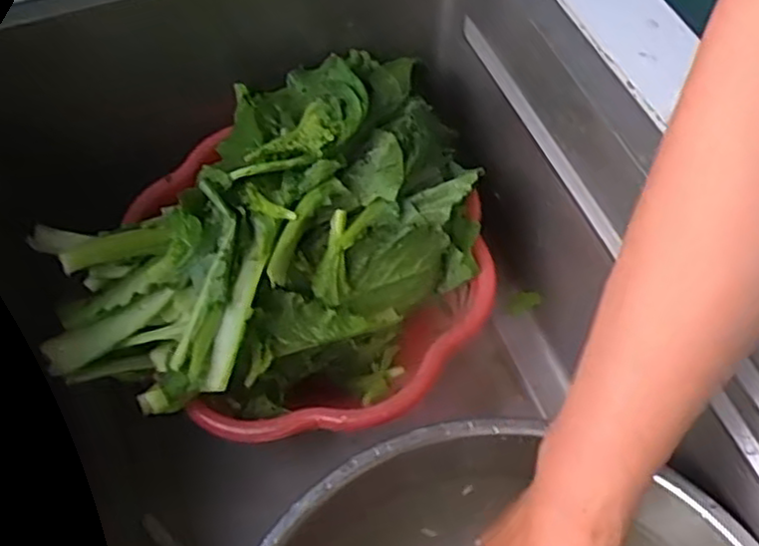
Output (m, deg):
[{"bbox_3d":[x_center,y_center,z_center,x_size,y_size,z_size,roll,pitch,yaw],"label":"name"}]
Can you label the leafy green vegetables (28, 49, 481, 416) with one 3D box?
[{"bbox_3d":[-0.055,-0.018,0.483,0.207,0.146,0.273,27,62,18],"label":"leafy green vegetables"}]

